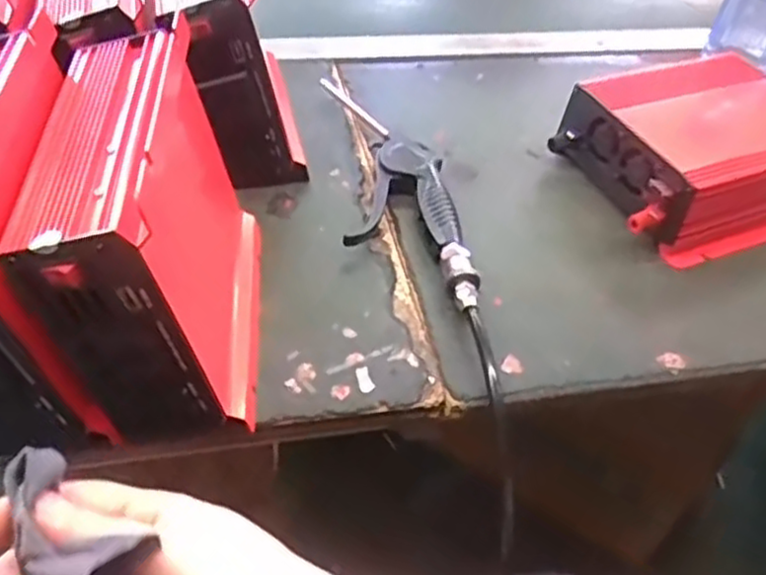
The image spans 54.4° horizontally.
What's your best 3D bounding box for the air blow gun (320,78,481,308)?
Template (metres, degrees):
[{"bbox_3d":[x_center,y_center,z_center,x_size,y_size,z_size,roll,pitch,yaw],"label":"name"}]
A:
[{"bbox_3d":[0.007,-0.080,0.565,0.083,0.025,0.256,-1,46,-8],"label":"air blow gun"}]

